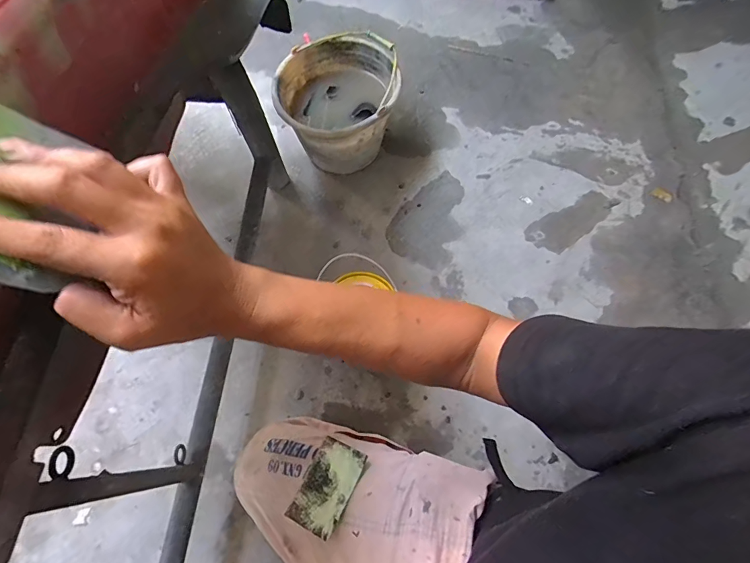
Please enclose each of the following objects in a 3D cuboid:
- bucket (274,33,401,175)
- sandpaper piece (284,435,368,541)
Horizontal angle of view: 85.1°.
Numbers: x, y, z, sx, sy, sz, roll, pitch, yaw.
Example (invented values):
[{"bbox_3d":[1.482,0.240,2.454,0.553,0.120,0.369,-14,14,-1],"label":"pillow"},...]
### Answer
[{"bbox_3d":[-0.090,-0.443,1.056,0.283,0.217,0.306,0,69,0],"label":"bucket"},{"bbox_3d":[-0.064,0.279,0.560,0.065,0.021,0.111,26,71,9],"label":"sandpaper piece"}]

